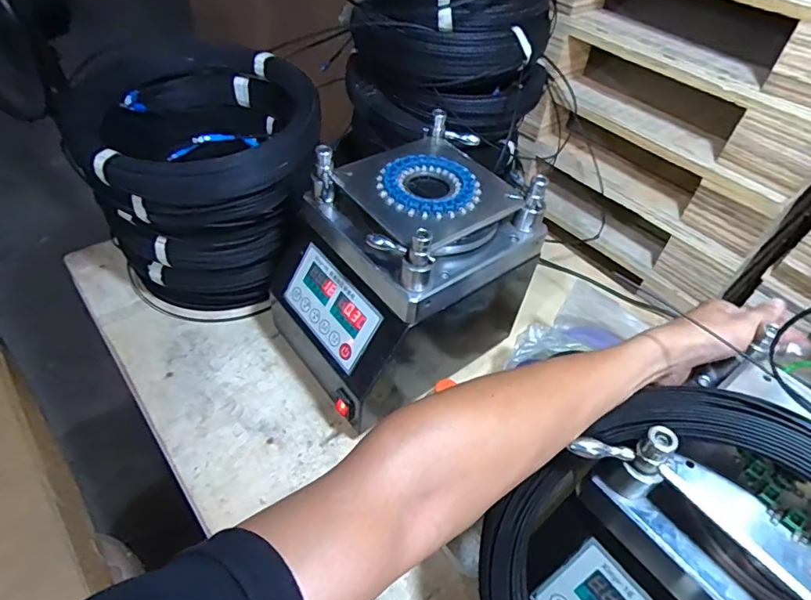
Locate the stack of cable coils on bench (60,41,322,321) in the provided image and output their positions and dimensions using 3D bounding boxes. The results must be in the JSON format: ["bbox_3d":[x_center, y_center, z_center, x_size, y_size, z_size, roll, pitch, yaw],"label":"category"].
[{"bbox_3d":[-0.291,-0.167,0.749,0.295,0.285,0.304,-20,52,-22],"label":"stack of cable coils on bench"}]

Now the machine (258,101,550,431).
[{"bbox_3d":[-0.012,-0.037,0.663,0.281,0.279,0.236,-28,55,-27],"label":"machine"}]

